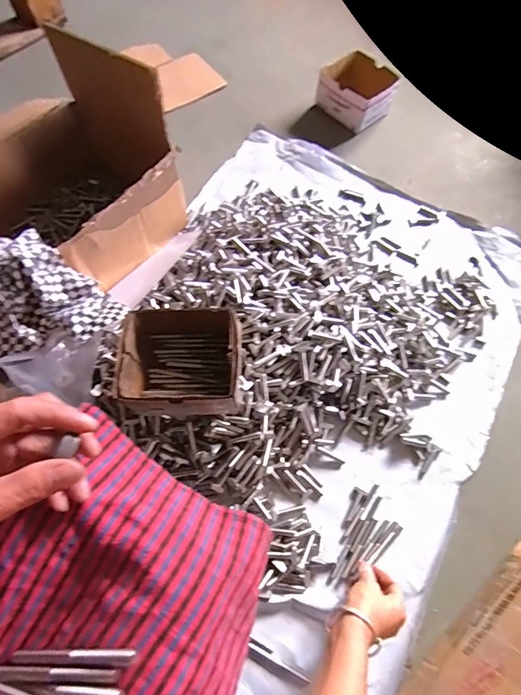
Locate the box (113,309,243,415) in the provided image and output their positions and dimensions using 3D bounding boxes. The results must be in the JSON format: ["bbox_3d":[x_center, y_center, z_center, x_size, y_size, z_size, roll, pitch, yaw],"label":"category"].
[{"bbox_3d":[-0.105,0.020,0.532,0.153,0.094,0.136,3,65,-2],"label":"box"}]

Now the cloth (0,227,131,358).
[{"bbox_3d":[-0.307,-0.071,0.526,0.200,0.107,0.149,-12,66,-9],"label":"cloth"}]

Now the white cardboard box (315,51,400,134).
[{"bbox_3d":[0.230,-0.617,0.934,0.160,0.088,0.152,43,70,15],"label":"white cardboard box"}]

